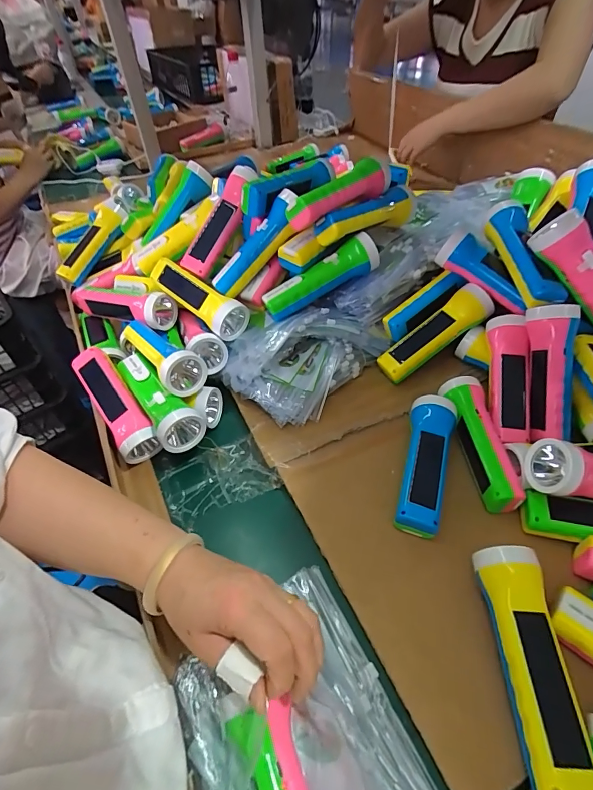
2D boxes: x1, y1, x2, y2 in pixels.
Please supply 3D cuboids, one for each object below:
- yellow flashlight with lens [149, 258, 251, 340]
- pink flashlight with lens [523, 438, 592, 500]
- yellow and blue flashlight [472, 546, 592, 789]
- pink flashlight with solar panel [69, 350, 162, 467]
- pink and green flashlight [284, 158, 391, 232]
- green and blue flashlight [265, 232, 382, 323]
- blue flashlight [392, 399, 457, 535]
[{"bbox_3d":[-0.141,-0.140,0.553,0.170,0.051,0.047,35,58,29],"label":"yellow flashlight with lens"},{"bbox_3d":[0.311,0.086,0.386,0.156,0.047,0.053,14,49,-3],"label":"pink flashlight with lens"},{"bbox_3d":[0.185,0.205,0.306,0.044,0.035,0.159,0,48,2],"label":"yellow and blue flashlight"},{"bbox_3d":[-0.232,0.008,0.496,0.048,0.043,0.167,-31,74,-23],"label":"pink flashlight with solar panel"},{"bbox_3d":[0.061,-0.260,0.507,0.155,0.053,0.049,-27,51,-2],"label":"pink and green flashlight"},{"bbox_3d":[0.034,-0.157,0.531,0.165,0.046,0.043,-31,51,1],"label":"green and blue flashlight"},{"bbox_3d":[0.145,0.077,0.444,0.054,0.052,0.164,11,50,12],"label":"blue flashlight"}]

